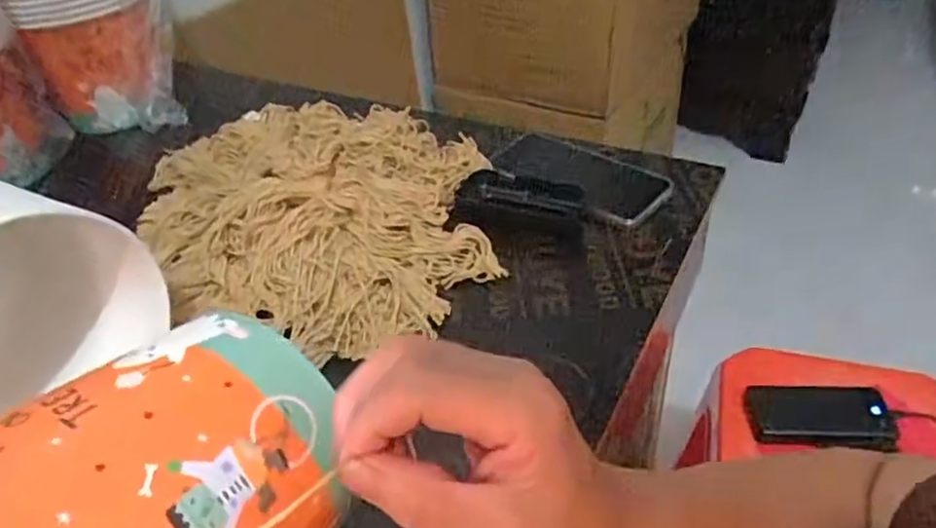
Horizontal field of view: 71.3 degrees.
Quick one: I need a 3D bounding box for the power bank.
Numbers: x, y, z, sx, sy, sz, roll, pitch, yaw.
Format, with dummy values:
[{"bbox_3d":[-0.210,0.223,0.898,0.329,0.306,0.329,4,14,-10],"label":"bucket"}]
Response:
[{"bbox_3d":[0.420,0.182,0.789,0.161,0.018,0.080,0,40,7],"label":"power bank"}]

